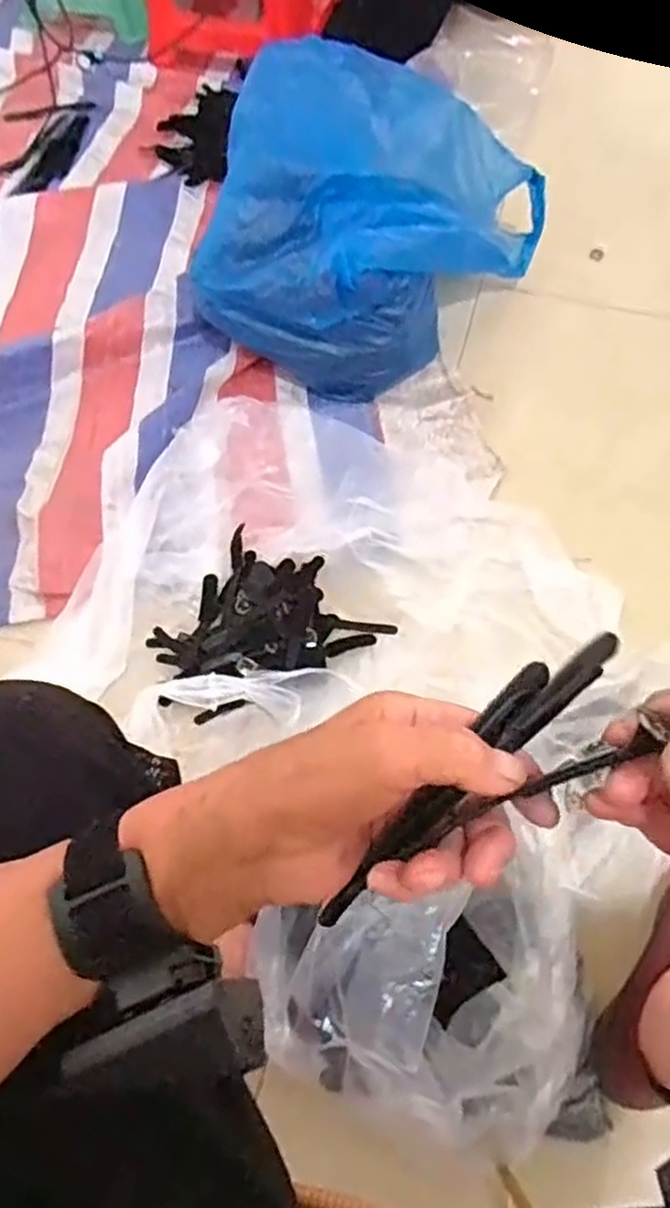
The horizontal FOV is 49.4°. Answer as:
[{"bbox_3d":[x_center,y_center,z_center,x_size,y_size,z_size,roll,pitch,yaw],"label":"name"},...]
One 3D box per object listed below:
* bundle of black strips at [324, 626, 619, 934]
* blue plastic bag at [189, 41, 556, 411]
[{"bbox_3d":[0.048,0.067,0.283,0.157,0.017,0.021,-47,72,5],"label":"bundle of black strips"},{"bbox_3d":[0.045,-0.468,0.910,0.348,0.240,0.352,24,69,11],"label":"blue plastic bag"}]

